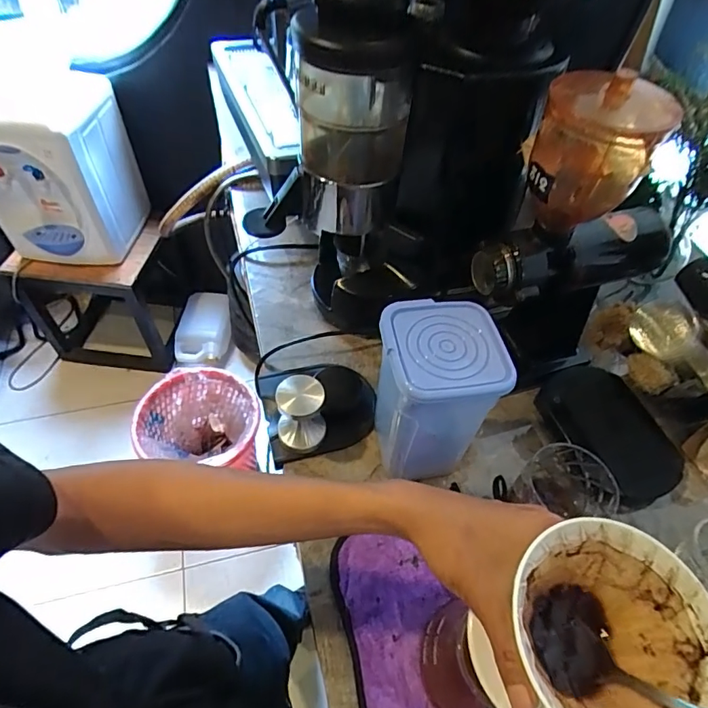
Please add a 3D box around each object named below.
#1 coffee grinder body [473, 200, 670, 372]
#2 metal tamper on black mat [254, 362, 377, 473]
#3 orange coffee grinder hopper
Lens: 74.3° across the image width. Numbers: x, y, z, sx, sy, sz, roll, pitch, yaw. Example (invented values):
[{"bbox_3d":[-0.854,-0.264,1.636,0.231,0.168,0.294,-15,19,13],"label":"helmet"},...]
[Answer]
[{"bbox_3d":[0.247,-0.111,0.517,0.225,0.061,0.064,-11,53,-13],"label":"coffee grinder body"},{"bbox_3d":[-0.044,0.040,0.556,0.129,0.093,0.121,-12,53,-13],"label":"metal tamper on black mat"},{"bbox_3d":[0.212,-0.183,0.431,0.097,0.131,0.104,17,52,9],"label":"orange coffee grinder hopper"}]

